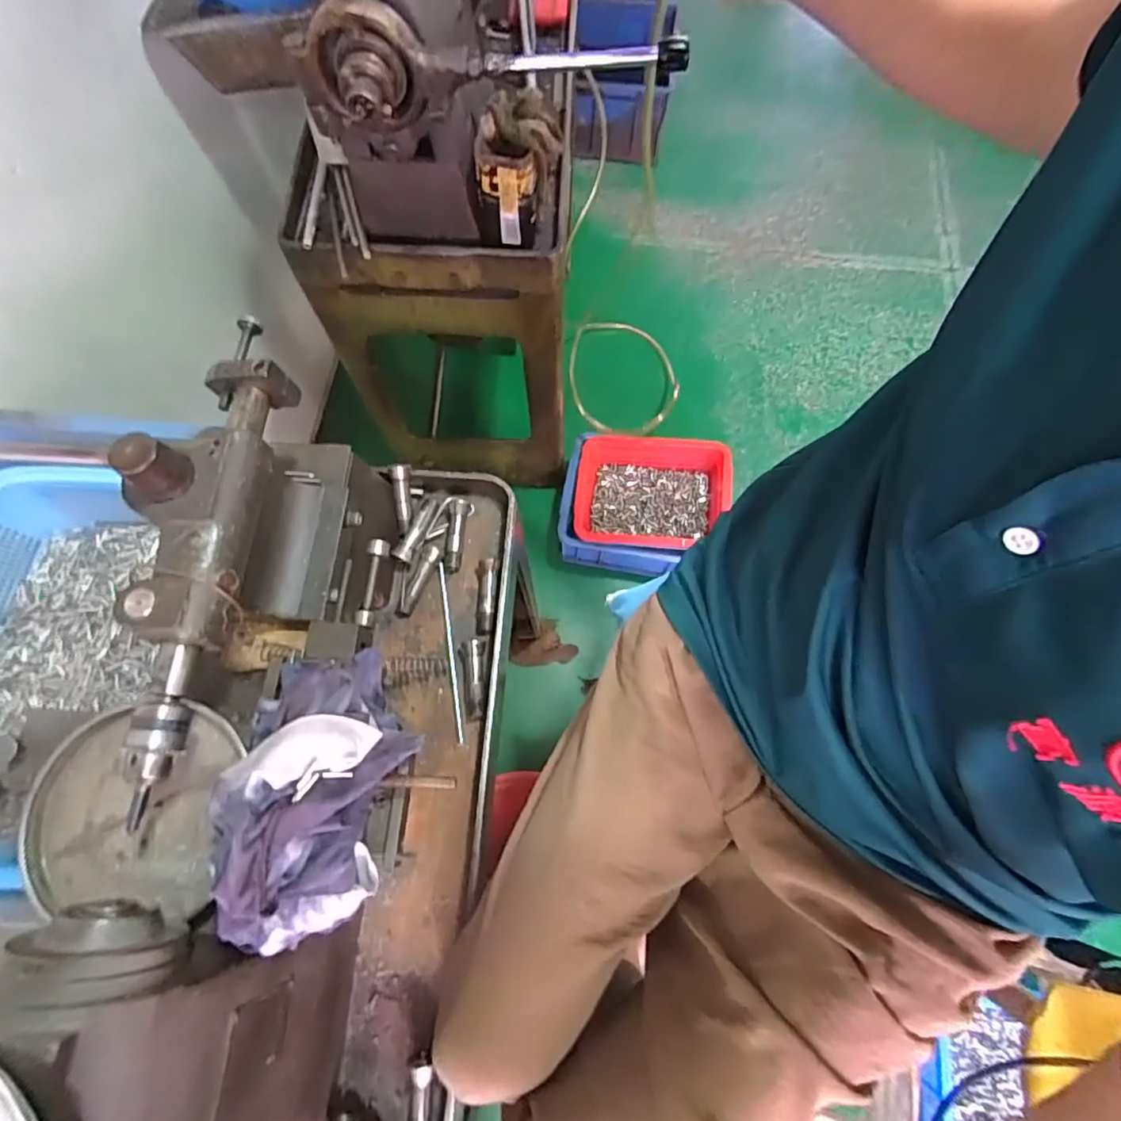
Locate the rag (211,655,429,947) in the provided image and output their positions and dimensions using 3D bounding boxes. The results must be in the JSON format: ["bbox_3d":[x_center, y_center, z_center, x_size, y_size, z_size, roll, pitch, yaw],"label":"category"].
[{"bbox_3d":[-0.152,0.143,0.352,0.098,0.056,0.179,8,71,2],"label":"rag"}]

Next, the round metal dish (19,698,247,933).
[{"bbox_3d":[-0.295,0.167,0.394,0.131,0.019,0.131,3,71,0],"label":"round metal dish"}]

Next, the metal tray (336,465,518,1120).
[{"bbox_3d":[-0.144,0.248,0.540,0.183,0.040,0.723,3,71,0],"label":"metal tray"}]

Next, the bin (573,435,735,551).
[{"bbox_3d":[0.189,-0.143,1.222,0.303,0.109,0.237,8,71,2],"label":"bin"}]

